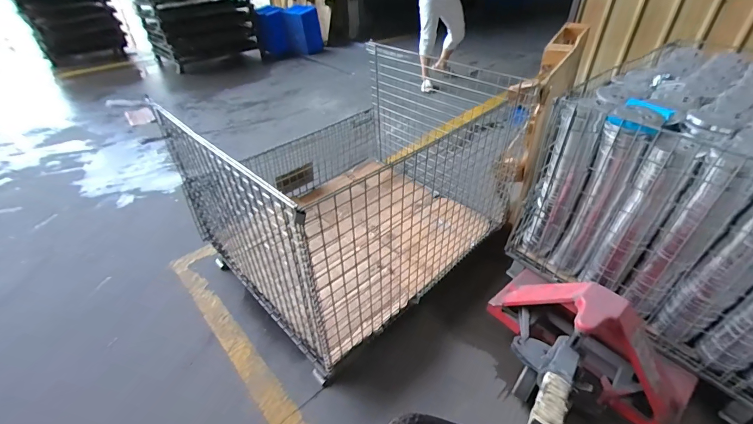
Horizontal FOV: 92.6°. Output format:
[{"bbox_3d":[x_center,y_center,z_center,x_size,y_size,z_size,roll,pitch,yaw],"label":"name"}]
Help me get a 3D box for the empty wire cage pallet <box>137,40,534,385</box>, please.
[{"bbox_3d":[-0.063,-0.209,1.725,1.366,0.777,1.083,-31,47,-32],"label":"empty wire cage pallet"}]

